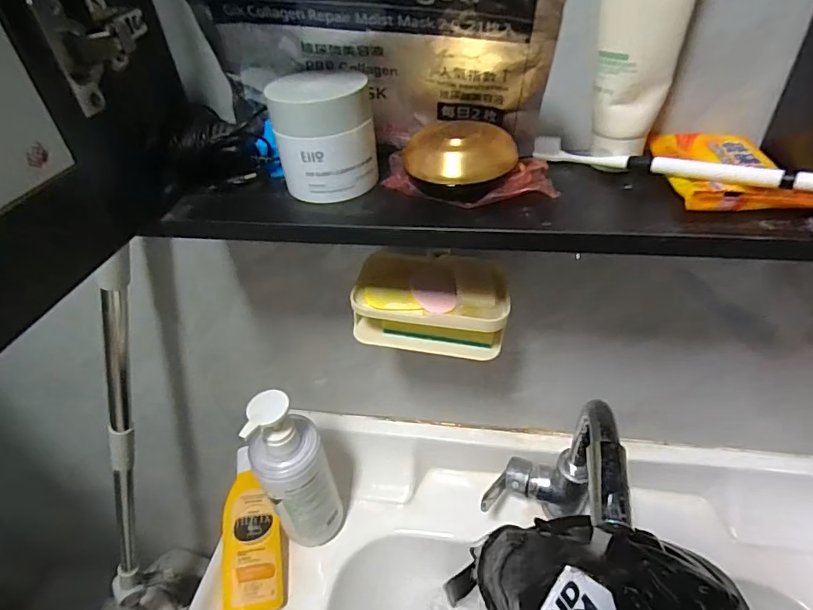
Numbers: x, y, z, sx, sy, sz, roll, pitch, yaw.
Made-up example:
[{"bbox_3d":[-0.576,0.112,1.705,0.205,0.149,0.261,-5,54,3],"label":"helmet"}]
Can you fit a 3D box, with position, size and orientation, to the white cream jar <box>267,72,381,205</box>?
[{"bbox_3d":[-0.059,-0.126,0.360,0.068,0.074,0.069,-8,40,-3],"label":"white cream jar"}]

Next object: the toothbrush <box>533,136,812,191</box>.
[{"bbox_3d":[0.171,-0.097,0.334,0.181,0.024,0.014,25,49,31],"label":"toothbrush"}]

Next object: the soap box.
[{"bbox_3d":[0.024,0.000,0.448,0.136,0.058,0.087,3,41,10],"label":"soap box"}]

